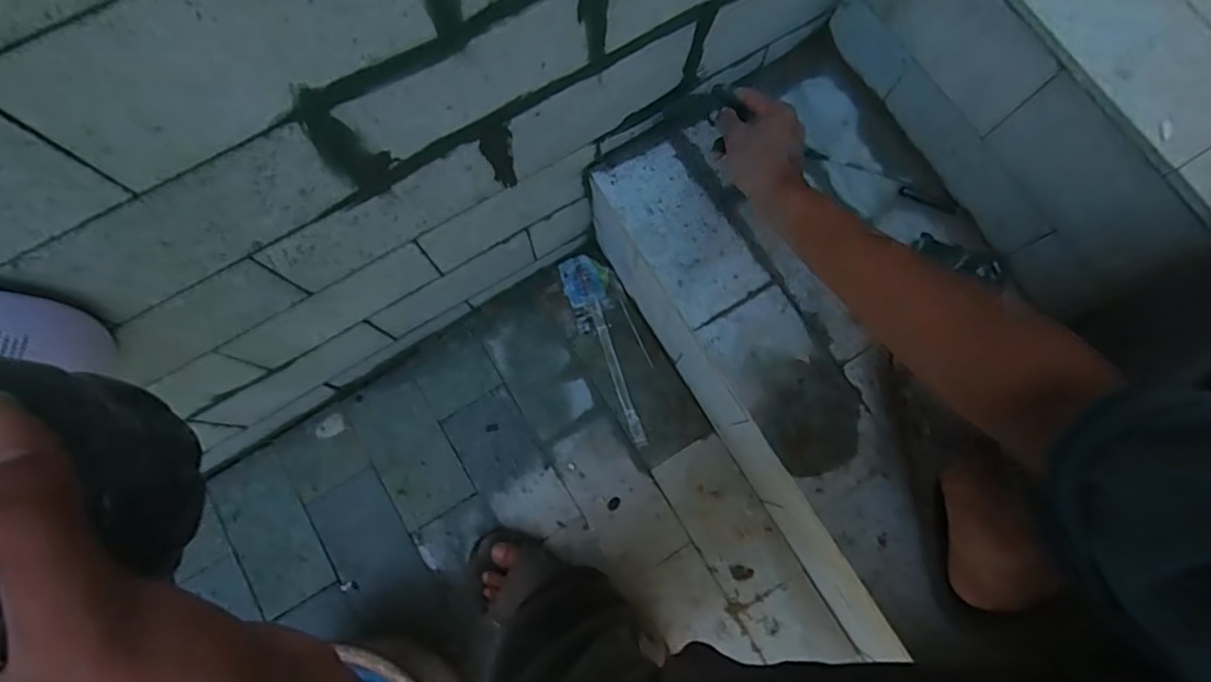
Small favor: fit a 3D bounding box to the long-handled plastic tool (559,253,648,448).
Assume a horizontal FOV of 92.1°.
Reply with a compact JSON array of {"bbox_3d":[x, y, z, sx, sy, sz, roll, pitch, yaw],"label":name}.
[{"bbox_3d":[0.004,0.010,0.777,0.059,0.011,0.263,-18,79,-4],"label":"long-handled plastic tool"}]

